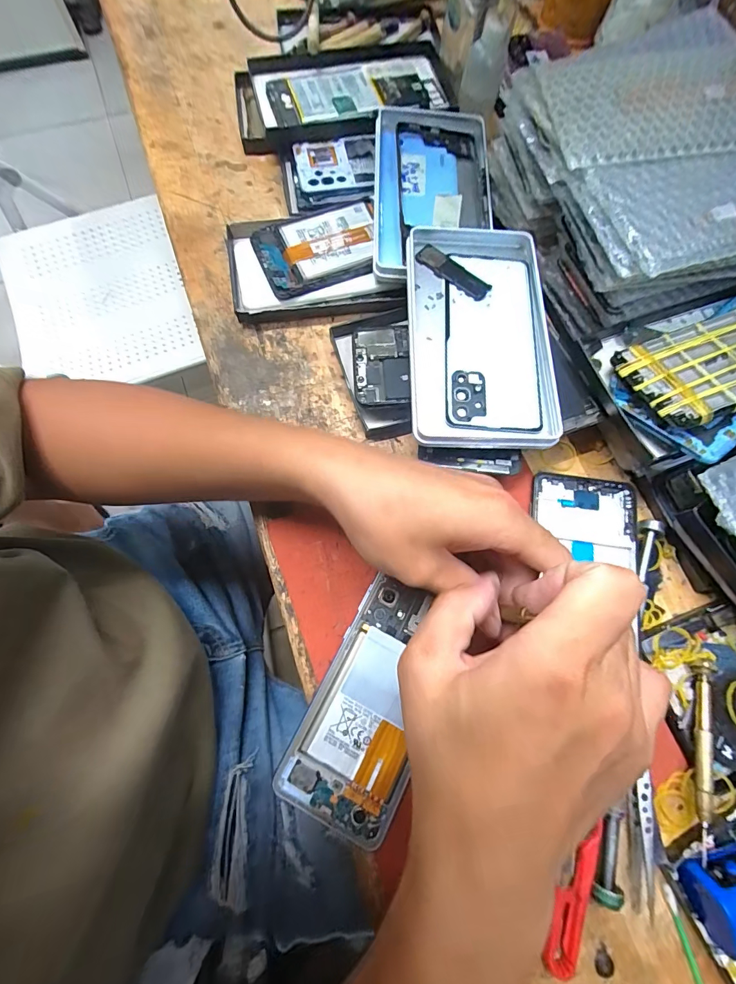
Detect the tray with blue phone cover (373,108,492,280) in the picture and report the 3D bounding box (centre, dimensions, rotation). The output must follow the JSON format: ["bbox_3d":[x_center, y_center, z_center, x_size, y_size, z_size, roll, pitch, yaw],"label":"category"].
[{"bbox_3d":[0.059,-0.262,0.360,0.103,0.031,0.177,2,74,-2],"label":"tray with blue phone cover"}]

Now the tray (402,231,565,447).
[{"bbox_3d":[0.084,-0.115,0.305,0.107,0.026,0.177,1,74,-2],"label":"tray"}]

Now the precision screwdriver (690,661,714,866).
[{"bbox_3d":[0.207,0.161,0.251,0.012,0.015,0.107,14,74,2],"label":"precision screwdriver"}]

